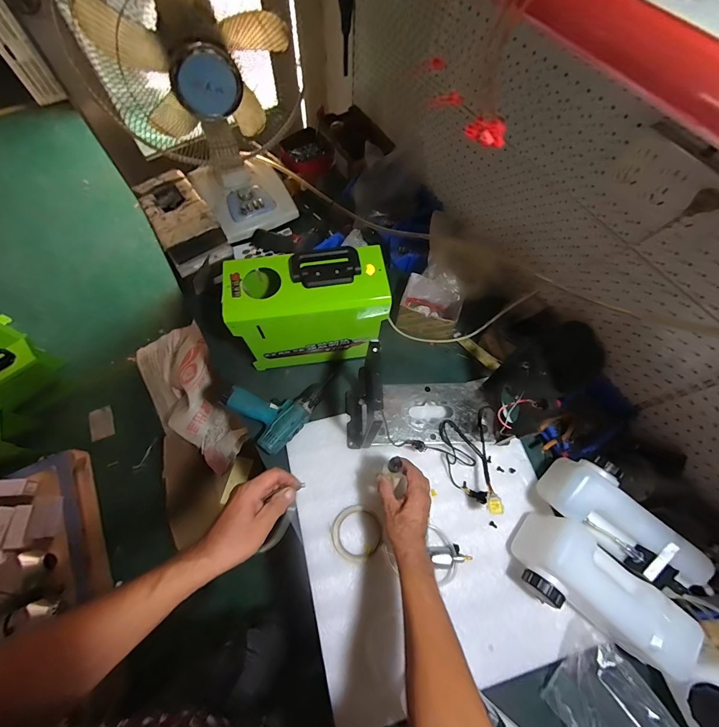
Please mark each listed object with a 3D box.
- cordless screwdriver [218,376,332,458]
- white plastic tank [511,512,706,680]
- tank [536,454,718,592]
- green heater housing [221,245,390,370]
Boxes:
[{"bbox_3d":[-0.183,0.078,0.745,0.168,0.054,0.199,36,70,13],"label":"cordless screwdriver"},{"bbox_3d":[0.418,0.397,0.580,0.263,0.137,0.126,31,68,11],"label":"white plastic tank"},{"bbox_3d":[0.478,0.294,0.597,0.130,0.100,0.259,-46,79,10],"label":"tank"},{"bbox_3d":[-0.106,-0.125,0.708,0.301,0.233,0.158,-9,67,-6],"label":"green heater housing"}]

